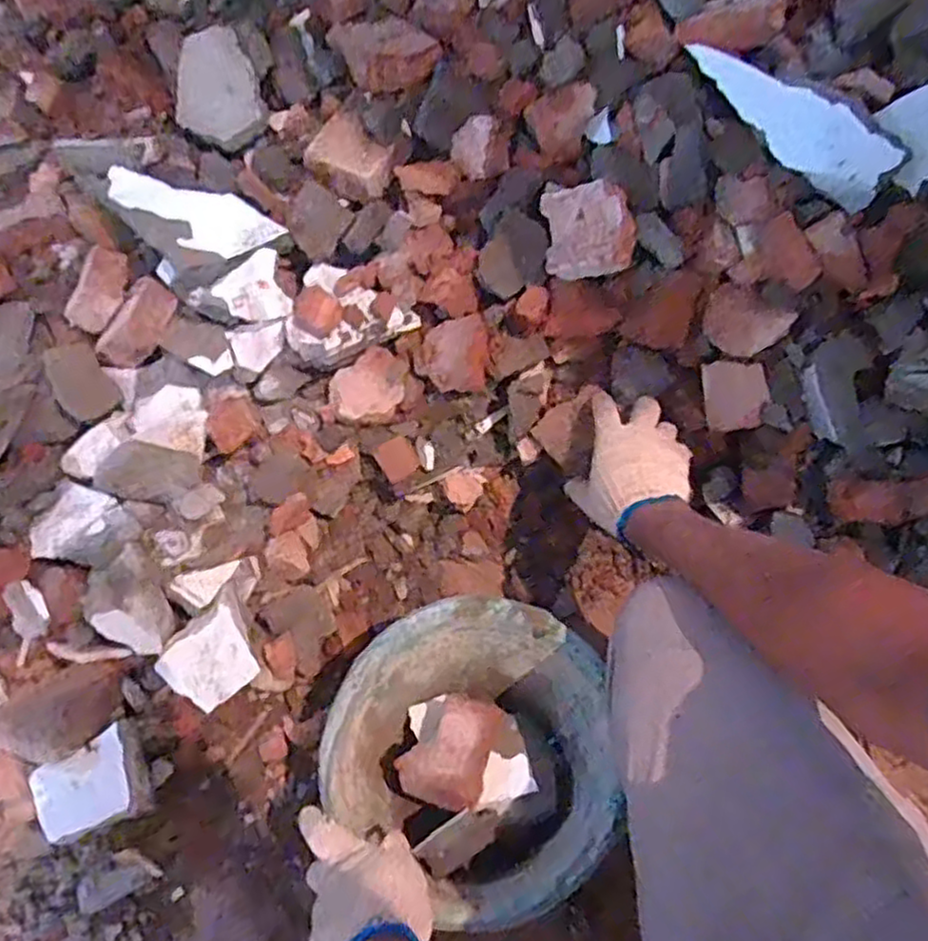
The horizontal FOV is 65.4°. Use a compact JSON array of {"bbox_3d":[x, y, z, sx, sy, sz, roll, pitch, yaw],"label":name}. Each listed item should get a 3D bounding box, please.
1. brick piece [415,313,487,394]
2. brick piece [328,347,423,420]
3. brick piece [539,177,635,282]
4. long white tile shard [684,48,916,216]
[{"bbox_3d":[-0.013,-0.125,0.801,0.082,0.032,0.086,-3,91,2],"label":"brick piece"},{"bbox_3d":[-0.102,-0.094,0.808,0.097,0.052,0.063,-32,62,-17],"label":"brick piece"},{"bbox_3d":[0.132,-0.253,0.770,0.089,0.030,0.093,-1,94,33],"label":"brick piece"},{"bbox_3d":[0.363,-0.395,0.794,0.248,0.020,0.087,43,106,4],"label":"long white tile shard"}]

